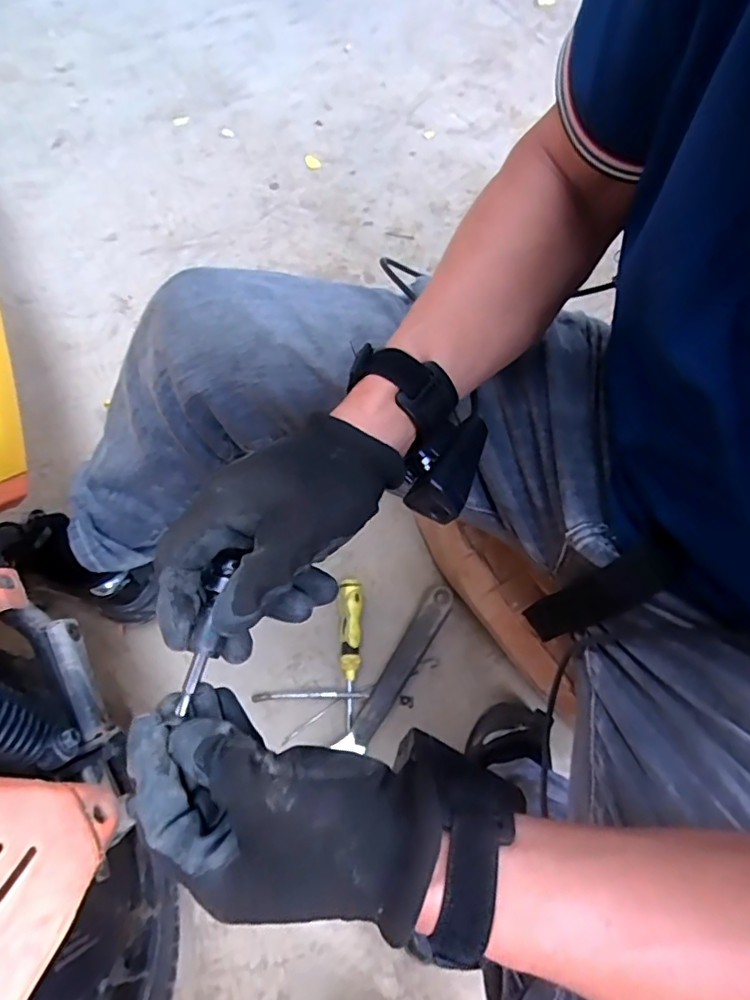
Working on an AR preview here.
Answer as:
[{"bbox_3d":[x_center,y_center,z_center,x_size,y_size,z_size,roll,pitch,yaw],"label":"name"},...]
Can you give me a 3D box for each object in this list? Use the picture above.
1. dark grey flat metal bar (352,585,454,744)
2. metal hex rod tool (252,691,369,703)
[{"bbox_3d":[0.037,0.198,0.686,0.034,0.019,0.205,30,68,12],"label":"dark grey flat metal bar"},{"bbox_3d":[-0.079,0.240,0.683,0.140,0.011,0.010,-2,65,-2],"label":"metal hex rod tool"}]

